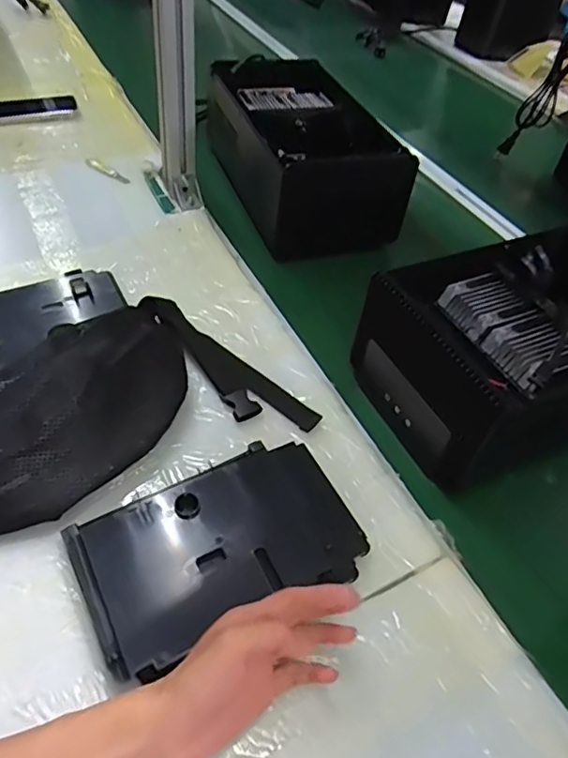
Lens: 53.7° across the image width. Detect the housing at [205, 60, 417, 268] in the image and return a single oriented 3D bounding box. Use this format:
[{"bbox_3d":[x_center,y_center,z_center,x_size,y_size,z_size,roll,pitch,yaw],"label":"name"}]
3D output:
[{"bbox_3d":[0.029,-0.344,0.836,0.201,0.120,0.328,-13,51,-17],"label":"housing"}]

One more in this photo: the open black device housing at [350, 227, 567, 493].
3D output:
[{"bbox_3d":[0.267,-0.045,0.593,0.343,0.121,0.195,-16,52,-20],"label":"open black device housing"}]

